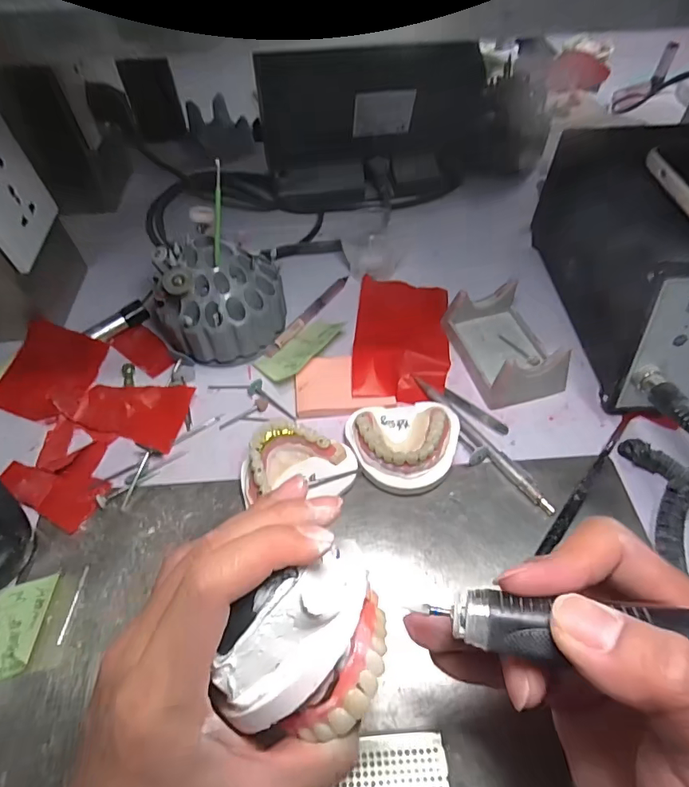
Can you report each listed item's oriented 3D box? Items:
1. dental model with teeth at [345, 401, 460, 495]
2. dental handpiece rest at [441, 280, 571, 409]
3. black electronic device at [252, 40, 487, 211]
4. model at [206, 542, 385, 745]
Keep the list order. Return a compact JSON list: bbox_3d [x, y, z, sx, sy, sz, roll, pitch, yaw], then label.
[{"bbox_3d":[0.043,0.033,0.314,0.077,0.034,0.066,-5,54,-2],"label":"dental model with teeth"},{"bbox_3d":[0.129,-0.041,0.364,0.063,0.038,0.099,-15,55,-9],"label":"dental handpiece rest"},{"bbox_3d":[0.040,-0.282,0.476,0.247,0.128,0.059,-11,56,-6],"label":"black electronic device"},{"bbox_3d":[-0.009,0.089,0.161,0.068,0.041,0.048,-37,62,-22],"label":"model"}]

